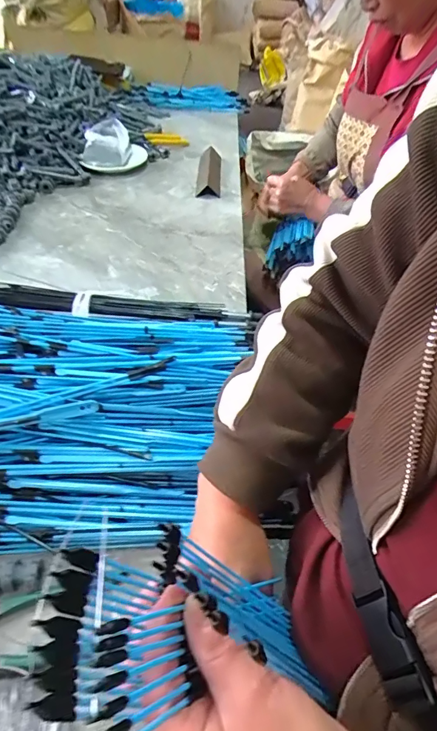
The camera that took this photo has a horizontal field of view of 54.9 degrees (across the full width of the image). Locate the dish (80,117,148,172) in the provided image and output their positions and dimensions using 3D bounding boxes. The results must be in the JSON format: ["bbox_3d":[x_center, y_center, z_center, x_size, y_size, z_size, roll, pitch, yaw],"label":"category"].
[{"bbox_3d":[-0.226,-0.486,0.935,0.132,0.064,0.161,1,45,-3],"label":"dish"}]

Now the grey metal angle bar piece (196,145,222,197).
[{"bbox_3d":[-0.020,-0.428,0.915,0.050,0.028,0.235,3,45,-2],"label":"grey metal angle bar piece"}]

